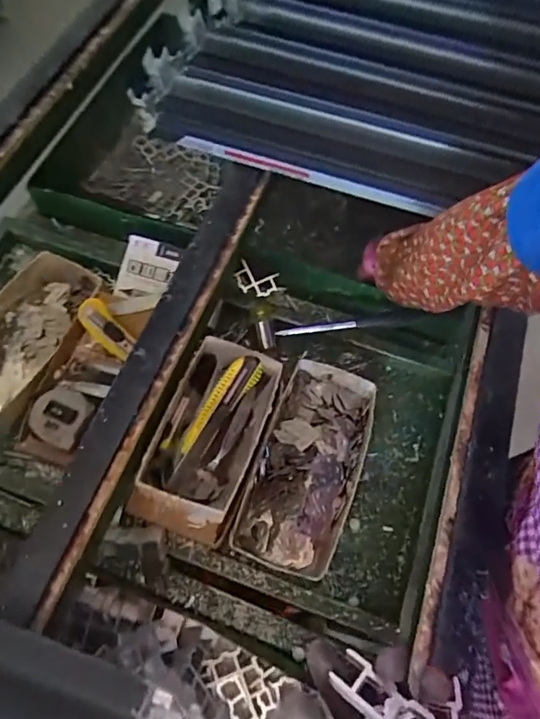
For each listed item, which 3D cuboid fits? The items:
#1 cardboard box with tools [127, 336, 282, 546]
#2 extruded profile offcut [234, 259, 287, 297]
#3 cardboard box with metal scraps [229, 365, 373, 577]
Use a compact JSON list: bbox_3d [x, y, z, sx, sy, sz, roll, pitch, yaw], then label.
[{"bbox_3d":[-0.064,0.081,0.540,0.109,0.093,0.211,18,65,7],"label":"cardboard box with tools"},{"bbox_3d":[-0.015,-0.112,0.713,0.073,0.016,0.042,22,100,2],"label":"extruded profile offcut"},{"bbox_3d":[0.045,0.128,0.600,0.120,0.044,0.252,20,65,7],"label":"cardboard box with metal scraps"}]

